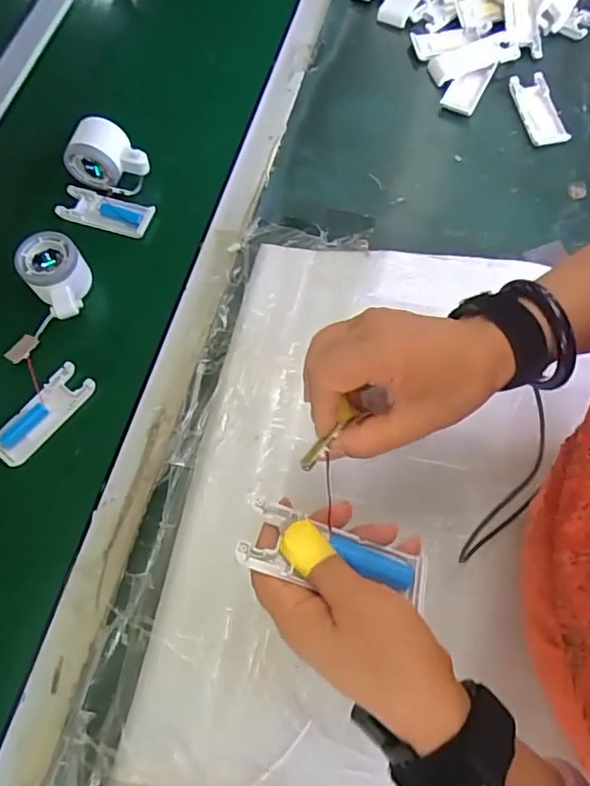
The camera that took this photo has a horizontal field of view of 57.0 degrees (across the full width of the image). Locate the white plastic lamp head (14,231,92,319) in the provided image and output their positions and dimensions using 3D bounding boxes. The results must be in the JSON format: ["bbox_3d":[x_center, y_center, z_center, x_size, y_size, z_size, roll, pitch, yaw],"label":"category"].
[{"bbox_3d":[-0.238,-0.118,0.555,0.059,0.050,0.082,-39,73,-13],"label":"white plastic lamp head"}]

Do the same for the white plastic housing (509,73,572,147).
[{"bbox_3d":[0.293,-0.343,0.657,0.045,0.010,0.104,-8,68,-2],"label":"white plastic housing"}]

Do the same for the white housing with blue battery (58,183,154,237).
[{"bbox_3d":[-0.210,-0.204,0.607,0.104,0.016,0.040,16,70,8],"label":"white housing with blue battery"}]

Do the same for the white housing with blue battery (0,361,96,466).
[{"bbox_3d":[-0.242,0.021,0.525,0.040,0.013,0.105,36,74,14],"label":"white housing with blue battery"}]

